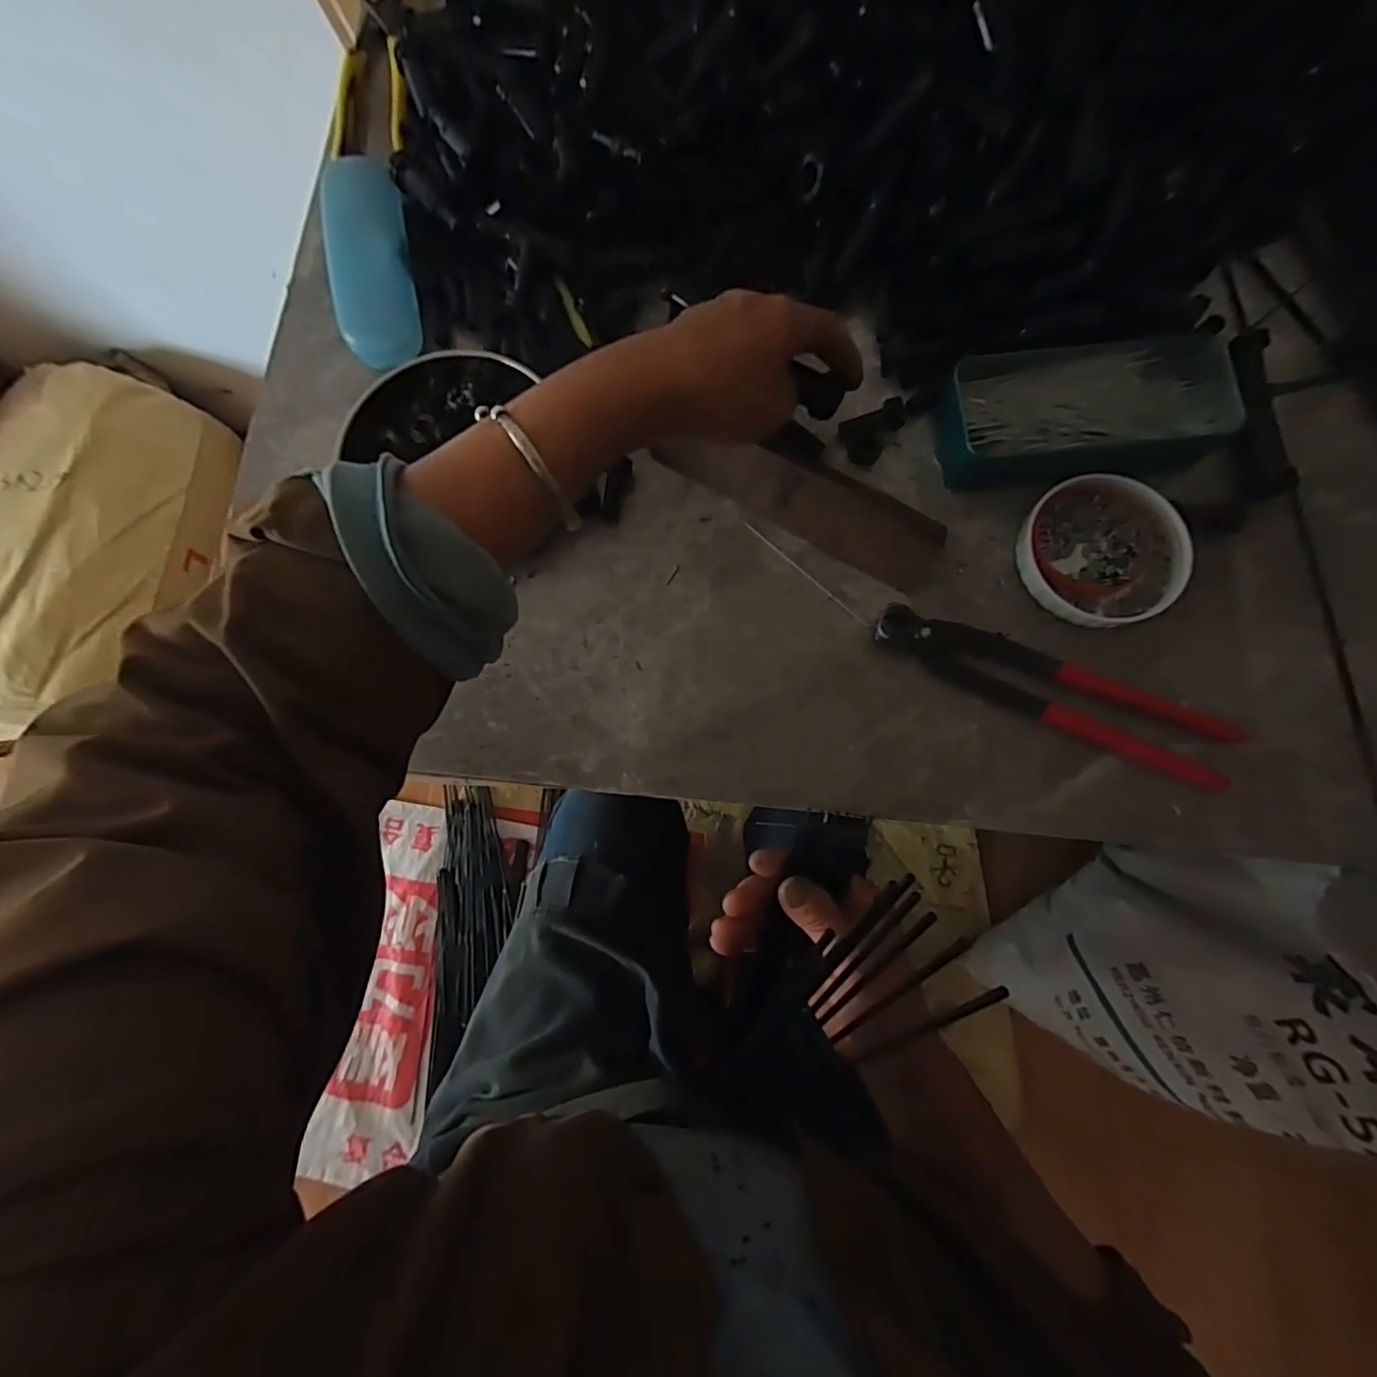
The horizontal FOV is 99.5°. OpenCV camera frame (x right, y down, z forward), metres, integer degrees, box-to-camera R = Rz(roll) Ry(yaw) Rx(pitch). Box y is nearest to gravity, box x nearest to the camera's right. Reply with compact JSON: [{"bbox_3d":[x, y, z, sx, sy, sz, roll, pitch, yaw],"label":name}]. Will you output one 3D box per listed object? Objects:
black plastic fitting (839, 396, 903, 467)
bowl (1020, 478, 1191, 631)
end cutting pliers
[{"bbox_3d":[0.115,-0.157,0.358,0.037,0.017,0.030,-21,79,-1],"label":"black plastic fitting"},{"bbox_3d":[0.233,-0.077,0.331,0.079,0.016,0.084,-1,79,3],"label":"bowl"},{"bbox_3d":[0.204,-0.001,0.326,0.203,0.015,0.041,23,81,7],"label":"end cutting pliers"}]

